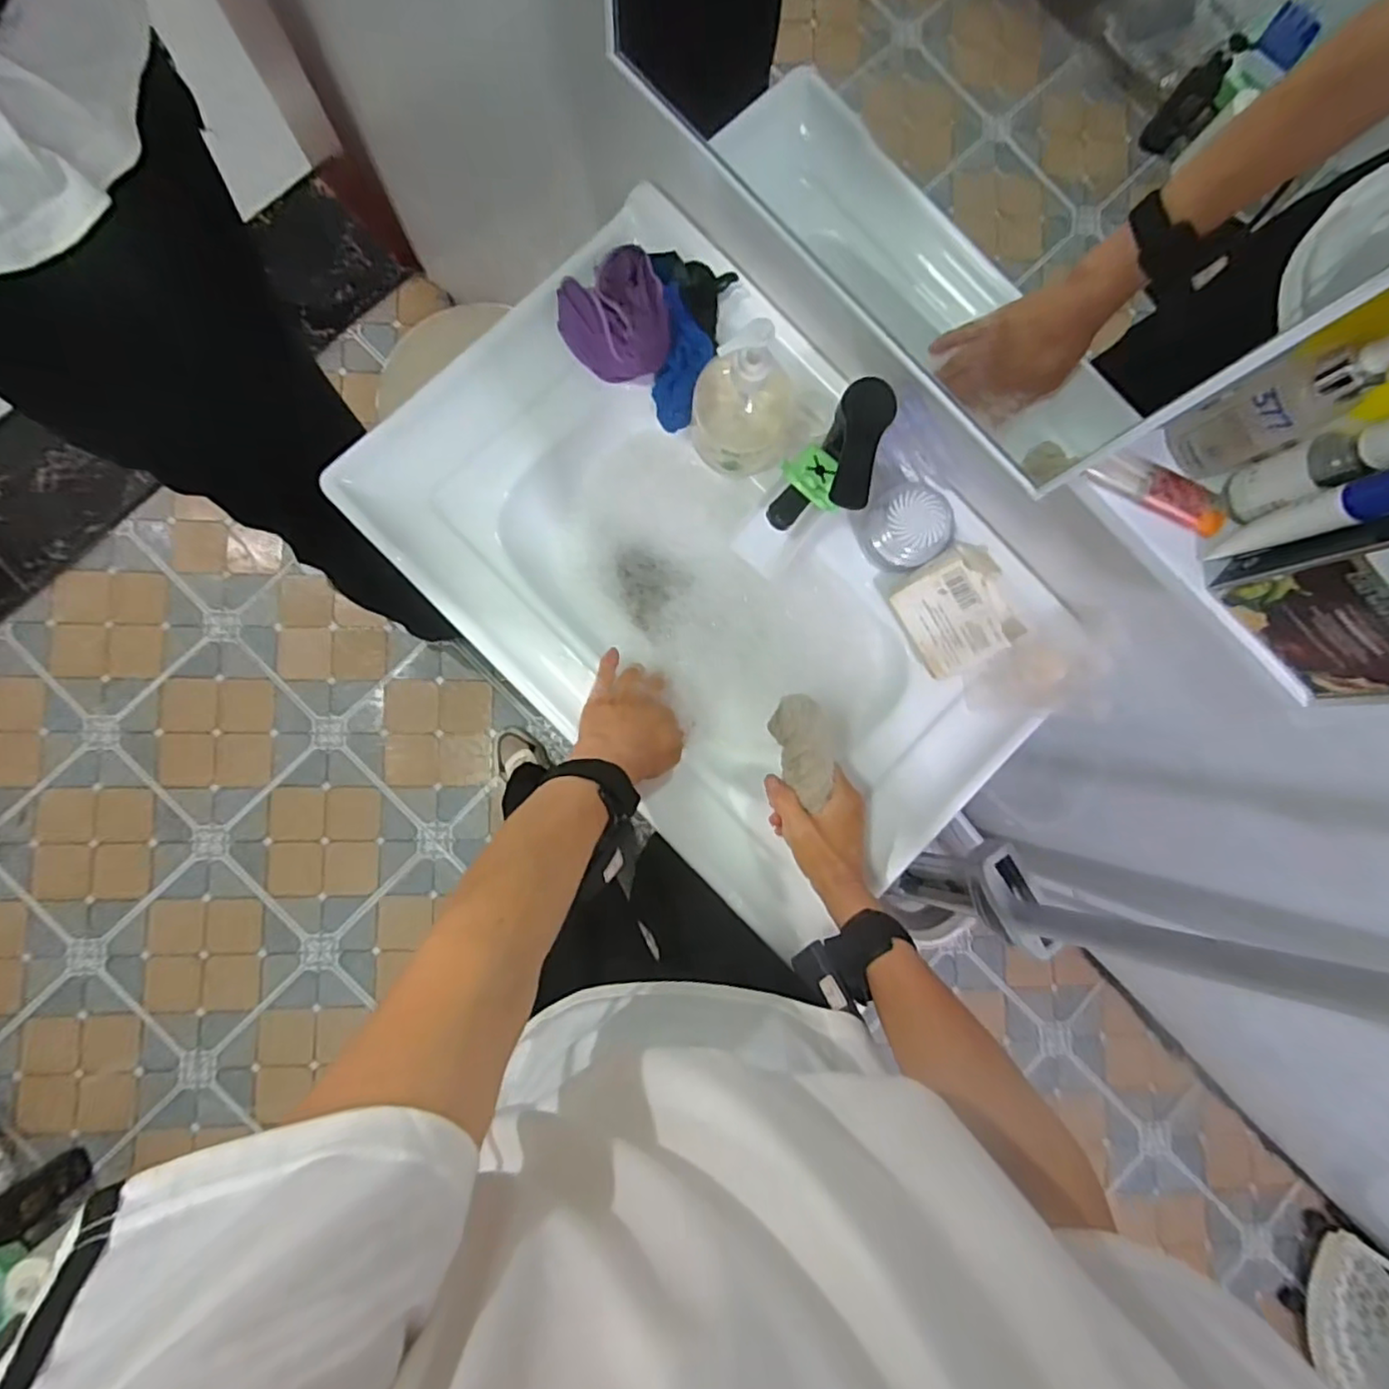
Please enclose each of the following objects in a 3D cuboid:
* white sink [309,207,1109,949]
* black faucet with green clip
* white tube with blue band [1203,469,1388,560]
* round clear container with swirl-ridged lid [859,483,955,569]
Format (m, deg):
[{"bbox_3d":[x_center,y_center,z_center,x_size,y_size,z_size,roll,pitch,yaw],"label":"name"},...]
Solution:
[{"bbox_3d":[0.023,-0.105,0.610,0.391,0.122,0.584,-45,91,-6],"label":"white sink"},{"bbox_3d":[0.107,-0.186,0.537,0.054,0.124,0.099,19,85,-3],"label":"black faucet with green clip"},{"bbox_3d":[0.294,-0.085,0.305,0.023,0.105,0.019,-15,88,-5],"label":"white tube with blue band"},{"bbox_3d":[0.186,-0.146,0.580,0.067,0.052,0.066,0,86,-5],"label":"round clear container with swirl-ridged lid"}]

